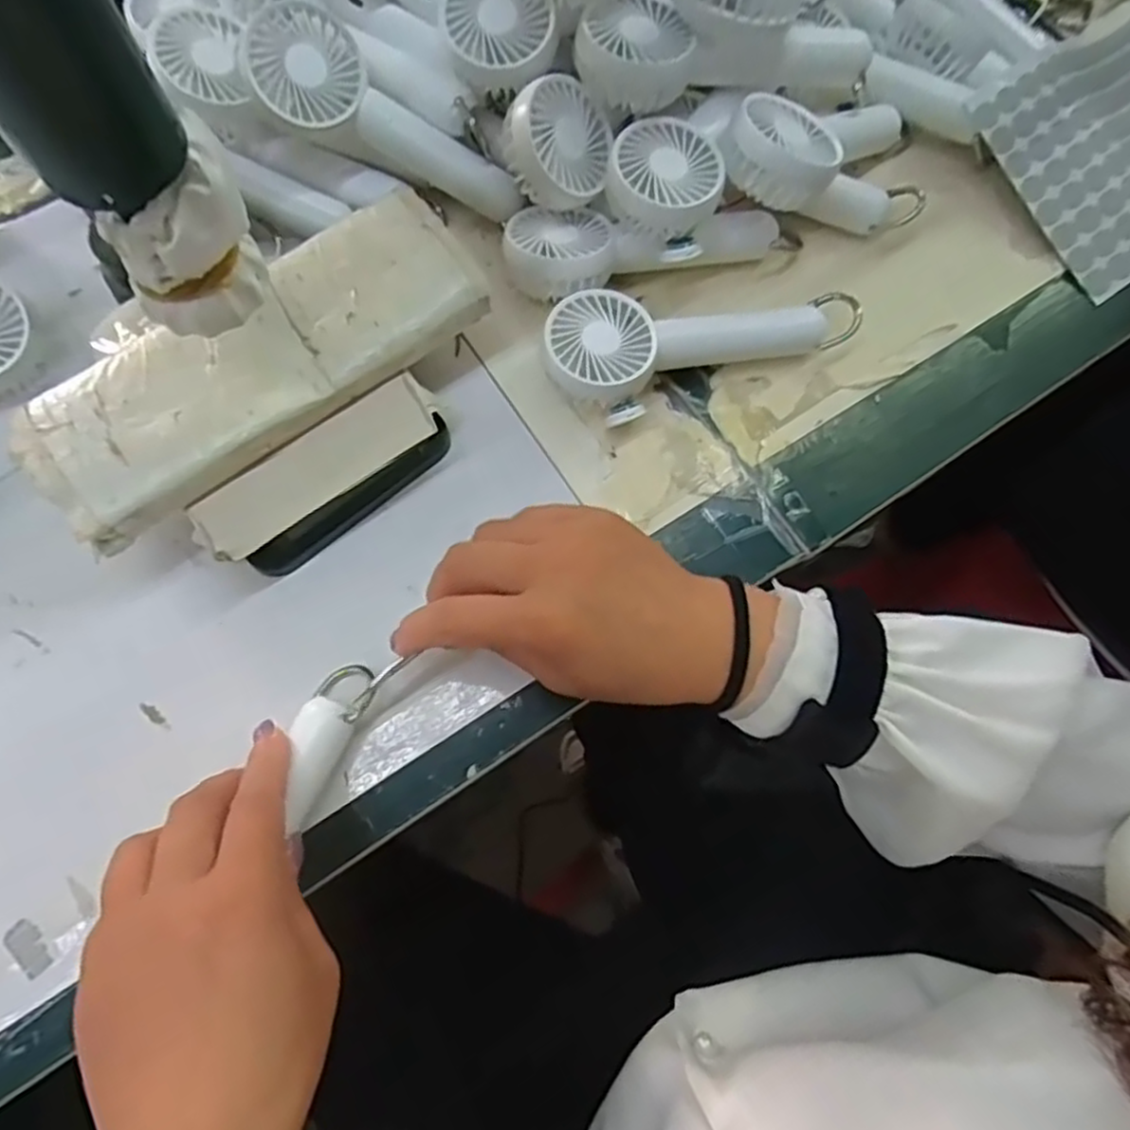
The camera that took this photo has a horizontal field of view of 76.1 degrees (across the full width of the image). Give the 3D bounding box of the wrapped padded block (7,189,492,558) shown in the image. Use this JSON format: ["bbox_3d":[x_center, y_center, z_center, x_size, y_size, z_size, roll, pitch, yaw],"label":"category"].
[{"bbox_3d":[-0.141,-0.097,0.335,0.210,0.016,0.078,-36,77,-11],"label":"wrapped padded block"}]

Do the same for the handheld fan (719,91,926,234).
[{"bbox_3d":[0.133,-0.208,0.379,0.124,0.037,0.050,-2,70,-38],"label":"handheld fan"}]

